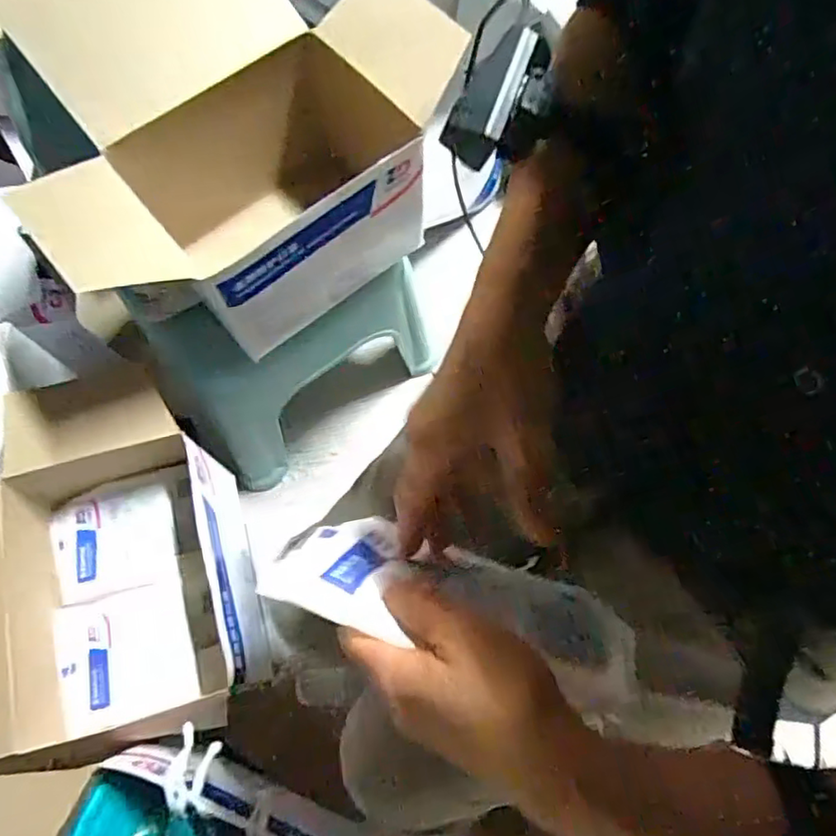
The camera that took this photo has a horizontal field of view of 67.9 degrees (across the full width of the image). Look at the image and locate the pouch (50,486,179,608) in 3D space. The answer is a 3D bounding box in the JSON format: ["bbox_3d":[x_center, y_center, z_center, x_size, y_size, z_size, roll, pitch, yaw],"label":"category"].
[{"bbox_3d":[-0.339,0.137,0.693,0.132,0.018,0.111,-13,70,-5],"label":"pouch"}]

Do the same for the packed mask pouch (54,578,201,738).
[{"bbox_3d":[-0.308,0.246,0.650,0.139,0.021,0.129,-16,70,-5],"label":"packed mask pouch"}]

